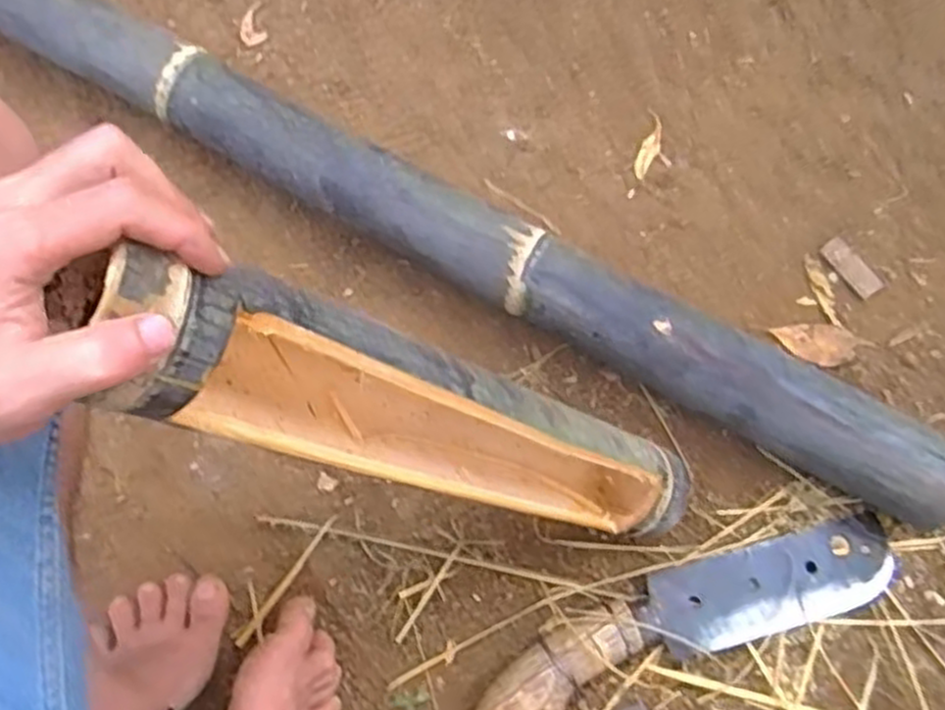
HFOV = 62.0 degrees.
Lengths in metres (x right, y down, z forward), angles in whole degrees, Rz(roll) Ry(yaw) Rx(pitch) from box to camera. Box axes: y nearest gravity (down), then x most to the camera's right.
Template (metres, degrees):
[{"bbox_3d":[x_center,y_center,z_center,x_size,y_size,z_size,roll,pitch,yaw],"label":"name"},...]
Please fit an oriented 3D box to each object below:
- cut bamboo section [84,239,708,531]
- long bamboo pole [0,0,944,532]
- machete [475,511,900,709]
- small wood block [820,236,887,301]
[{"bbox_3d":[-0.009,0.047,0.477,0.089,0.473,0.069,-9,68,34],"label":"cut bamboo section"},{"bbox_3d":[-0.169,-0.190,0.746,1.291,0.097,0.105,31,73,8],"label":"long bamboo pole"},{"bbox_3d":[0.176,0.216,0.624,0.374,0.036,0.084,-23,74,-9],"label":"machete"},{"bbox_3d":[0.375,-0.086,0.775,0.029,0.004,0.066,-37,77,-13],"label":"small wood block"}]

